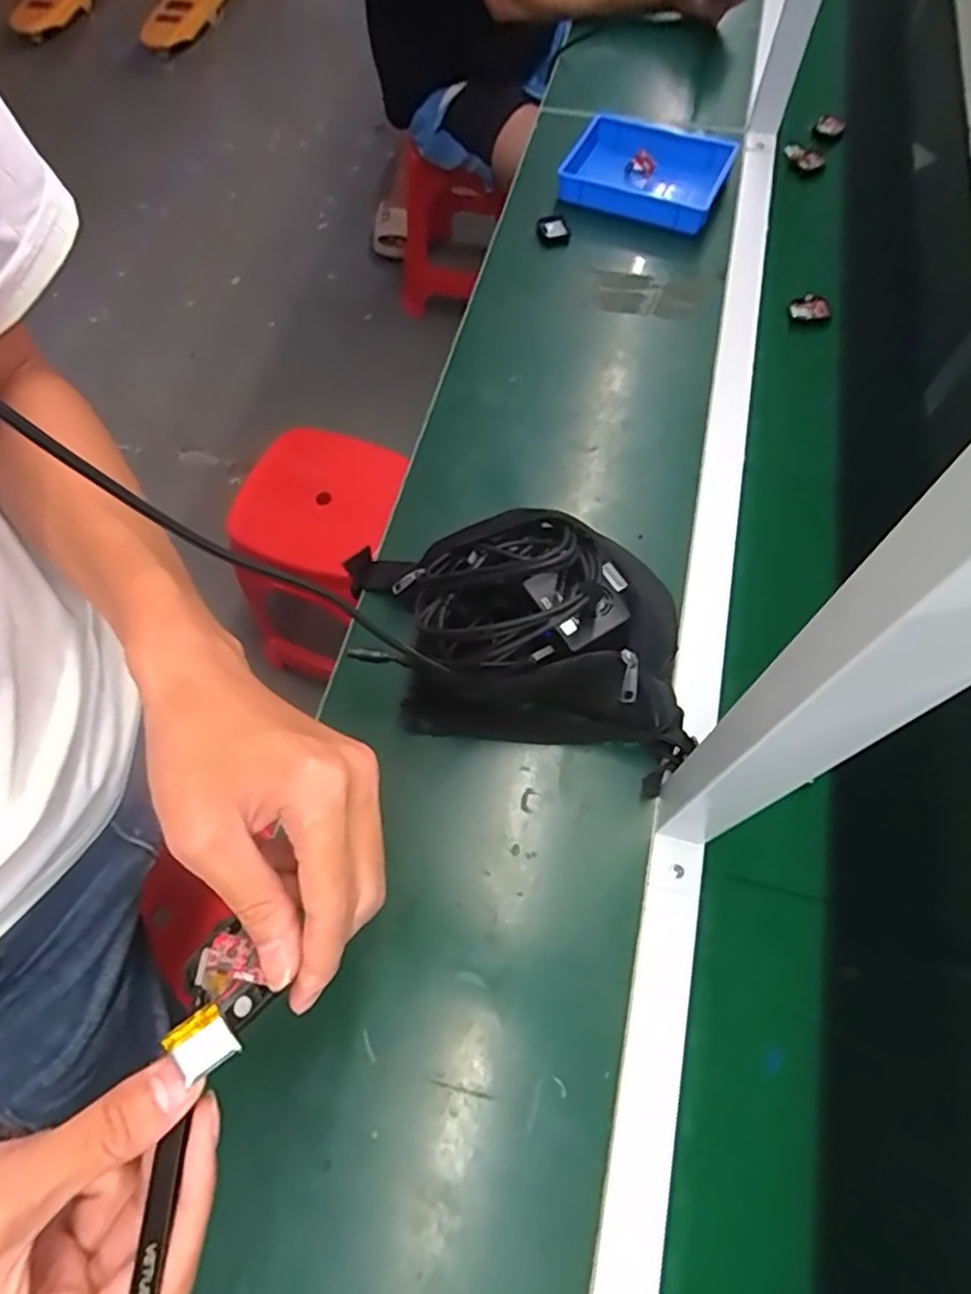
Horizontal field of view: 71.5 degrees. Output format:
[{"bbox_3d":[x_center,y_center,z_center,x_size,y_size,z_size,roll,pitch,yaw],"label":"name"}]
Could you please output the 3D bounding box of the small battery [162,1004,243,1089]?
[{"bbox_3d":[-0.099,0.139,0.236,0.019,0.007,0.020,-39,70,-16],"label":"small battery"}]

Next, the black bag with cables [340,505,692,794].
[{"bbox_3d":[0.020,-0.011,0.556,0.314,0.128,0.161,16,66,8],"label":"black bag with cables"}]

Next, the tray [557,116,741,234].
[{"bbox_3d":[0.211,-0.628,0.891,0.202,0.039,0.162,22,67,11],"label":"tray"}]

